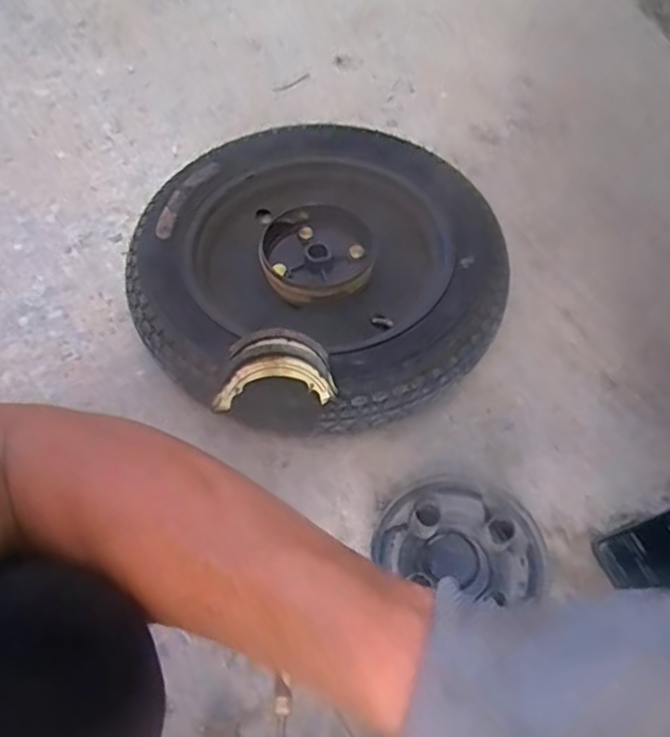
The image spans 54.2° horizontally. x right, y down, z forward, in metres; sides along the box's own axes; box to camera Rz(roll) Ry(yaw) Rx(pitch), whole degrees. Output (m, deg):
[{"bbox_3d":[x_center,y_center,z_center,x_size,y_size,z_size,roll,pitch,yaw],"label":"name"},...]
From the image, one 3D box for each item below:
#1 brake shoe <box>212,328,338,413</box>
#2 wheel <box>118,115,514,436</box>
[{"bbox_3d":[-0.058,0.002,0.640,0.113,0.040,0.075,-1,80,-1],"label":"brake shoe"},{"bbox_3d":[-0.021,-0.122,0.785,0.408,0.095,0.426,0,57,0],"label":"wheel"}]

